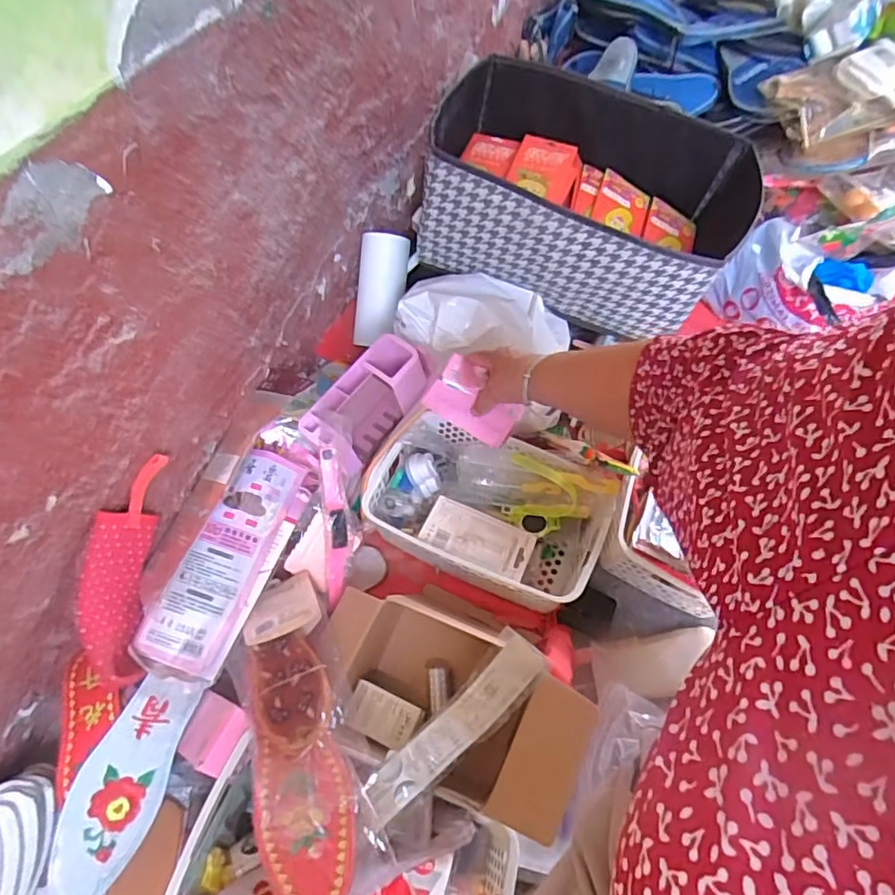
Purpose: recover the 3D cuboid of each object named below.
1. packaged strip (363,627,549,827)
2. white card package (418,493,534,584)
[{"bbox_3d":[0.010,0.280,0.575,0.212,0.035,0.049,-41,67,-11],"label":"packaged strip"},{"bbox_3d":[0.039,0.114,0.741,0.141,0.012,0.075,25,59,12],"label":"white card package"}]

